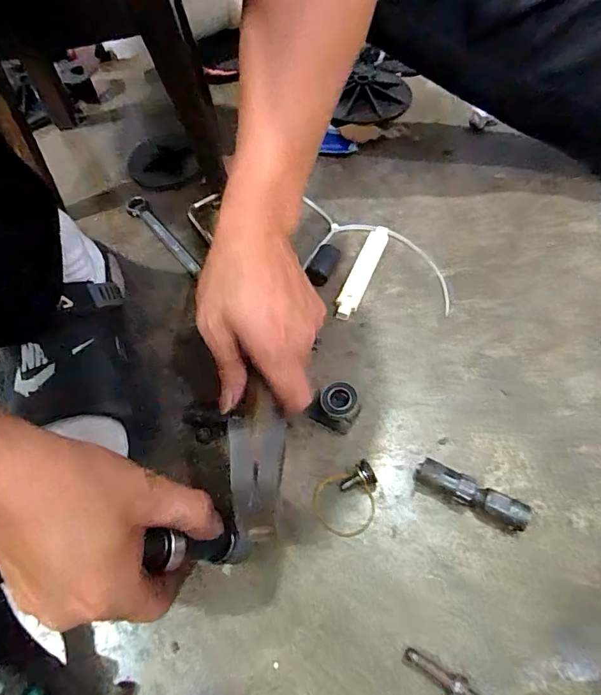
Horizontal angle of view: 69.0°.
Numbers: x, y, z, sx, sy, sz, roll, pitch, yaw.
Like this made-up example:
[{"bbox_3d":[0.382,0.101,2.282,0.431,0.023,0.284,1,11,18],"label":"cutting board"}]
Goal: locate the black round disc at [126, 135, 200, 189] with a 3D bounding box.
[{"bbox_3d":[-0.174,-0.234,0.550,0.083,0.014,0.084,-2,59,3],"label":"black round disc"}]

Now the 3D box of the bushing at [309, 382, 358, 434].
[{"bbox_3d":[0.029,0.052,0.361,0.034,0.034,0.034,-2,59,3],"label":"bushing"}]

